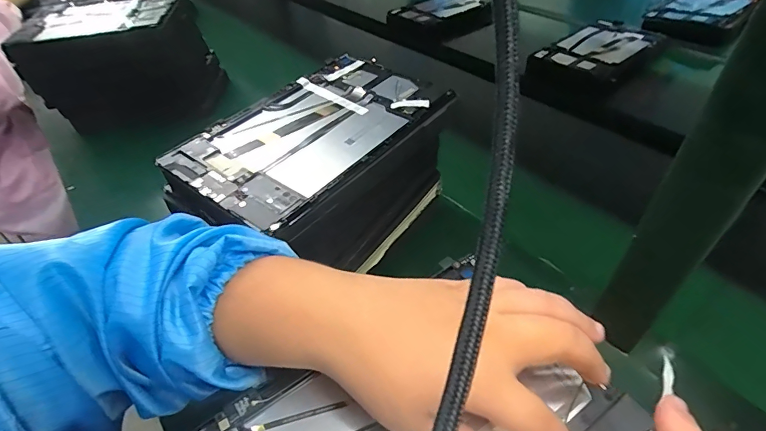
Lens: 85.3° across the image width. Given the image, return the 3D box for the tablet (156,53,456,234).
[{"bbox_3d":[-0.057,-0.080,0.371,0.141,0.011,0.235,26,52,29],"label":"tablet"}]

